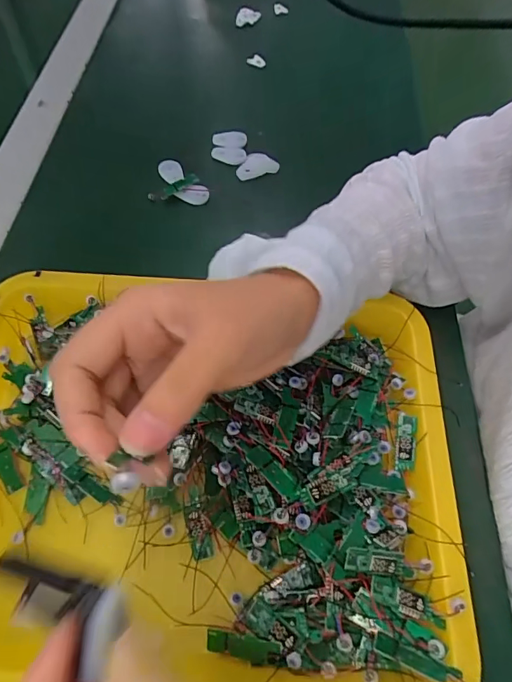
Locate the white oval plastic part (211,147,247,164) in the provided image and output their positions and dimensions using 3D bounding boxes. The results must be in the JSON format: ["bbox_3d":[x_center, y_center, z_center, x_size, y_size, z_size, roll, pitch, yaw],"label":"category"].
[{"bbox_3d":[-0.028,-0.192,0.454,0.036,0.007,0.020,2,60,1],"label":"white oval plastic part"}]

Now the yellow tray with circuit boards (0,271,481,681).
[{"bbox_3d":[-0.046,0.072,0.280,0.325,0.041,0.252,3,60,1],"label":"yellow tray with circuit boards"}]

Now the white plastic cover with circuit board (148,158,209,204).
[{"bbox_3d":[-0.072,-0.157,0.431,0.055,0.012,0.050,5,60,2],"label":"white plastic cover with circuit board"}]

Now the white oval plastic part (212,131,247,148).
[{"bbox_3d":[-0.027,-0.213,0.462,0.035,0.008,0.020,-1,60,-1],"label":"white oval plastic part"}]

